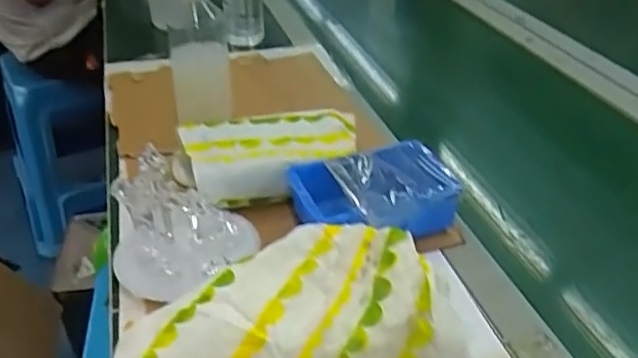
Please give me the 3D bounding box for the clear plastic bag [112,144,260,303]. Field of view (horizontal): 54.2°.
[{"bbox_3d":[-0.120,0.034,0.541,0.126,0.129,0.110,-9,34,-10],"label":"clear plastic bag"}]

